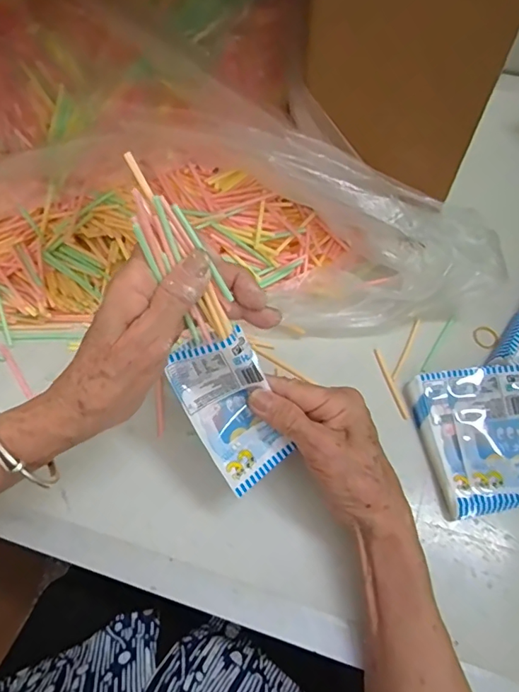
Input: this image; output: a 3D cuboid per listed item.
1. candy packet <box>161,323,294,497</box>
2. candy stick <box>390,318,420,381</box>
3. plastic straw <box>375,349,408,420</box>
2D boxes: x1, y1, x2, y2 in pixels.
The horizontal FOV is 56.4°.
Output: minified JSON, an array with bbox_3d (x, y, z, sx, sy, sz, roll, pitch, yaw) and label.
[{"bbox_3d":[-0.018,0.042,0.318,0.054,0.029,0.101,-25,109,-10],"label":"candy packet"},{"bbox_3d":[0.127,0.002,0.418,0.005,0.004,0.064,26,69,13],"label":"candy stick"},{"bbox_3d":[0.110,0.031,0.406,0.004,0.004,0.064,-16,66,-6],"label":"plastic straw"}]

